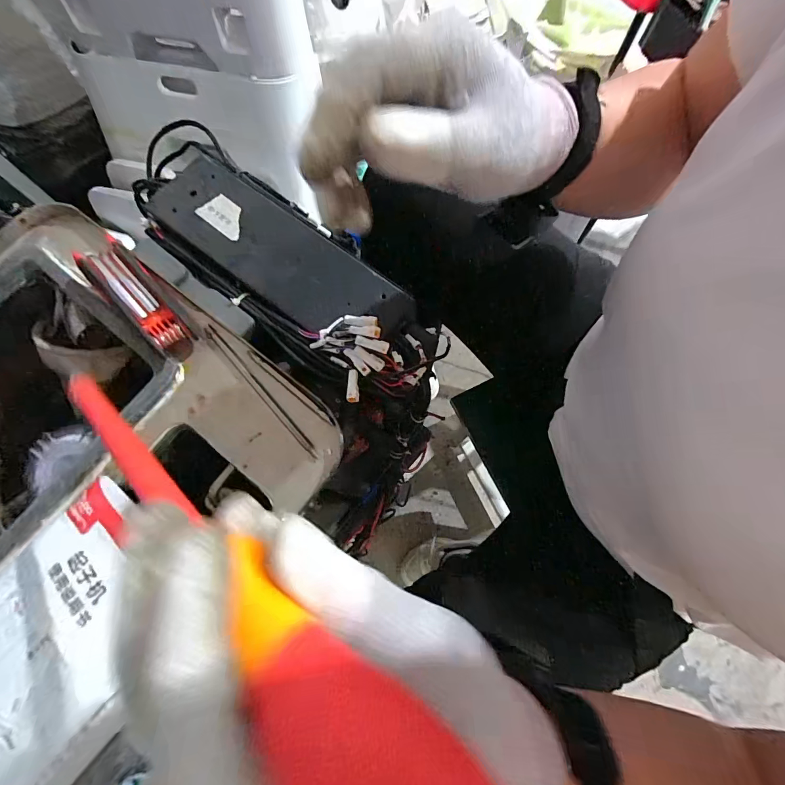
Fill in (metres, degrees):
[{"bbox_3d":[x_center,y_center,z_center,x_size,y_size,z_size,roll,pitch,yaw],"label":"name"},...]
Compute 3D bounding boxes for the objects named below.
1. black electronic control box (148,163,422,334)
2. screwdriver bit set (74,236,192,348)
[{"bbox_3d":[-0.103,-0.126,0.367,0.278,0.041,0.096,37,79,10],"label":"black electronic control box"},{"bbox_3d":[-0.210,-0.084,0.316,0.110,0.021,0.031,43,80,12],"label":"screwdriver bit set"}]

